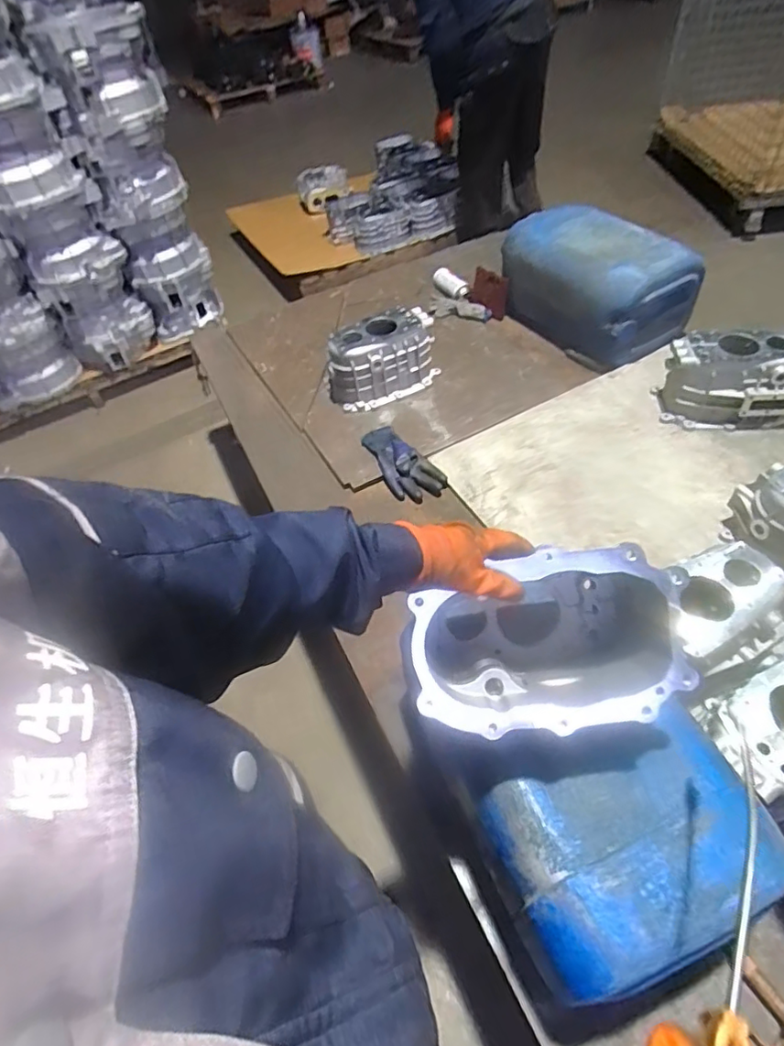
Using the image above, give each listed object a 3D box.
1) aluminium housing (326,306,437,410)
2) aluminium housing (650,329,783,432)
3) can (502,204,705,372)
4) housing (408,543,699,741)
[{"bbox_3d":[-0.026,-0.415,1.422,0.275,0.168,0.152,-22,51,-11],"label":"aluminium housing"},{"bbox_3d":[0.737,-0.311,1.221,0.261,0.173,0.130,0,50,7],"label":"aluminium housing"},{"bbox_3d":[0.519,-0.626,1.473,0.272,0.250,0.457,-25,52,-13],"label":"can"},{"bbox_3d":[0.170,0.125,0.651,0.294,0.174,0.183,-5,87,0],"label":"housing"}]

